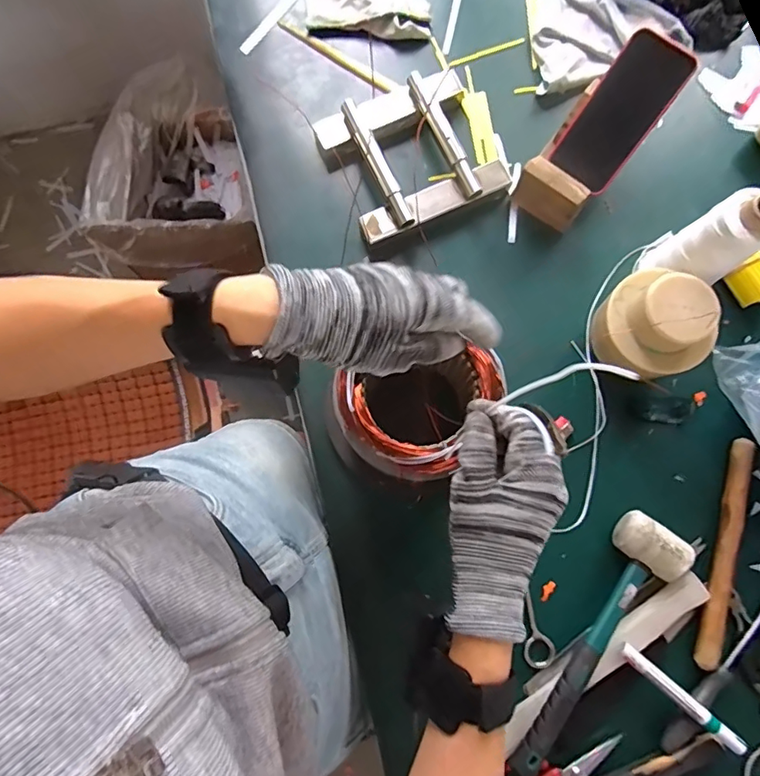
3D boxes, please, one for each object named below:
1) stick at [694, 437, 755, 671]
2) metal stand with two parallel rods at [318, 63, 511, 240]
[{"bbox_3d":[0.384,0.179,0.565,0.026,0.033,0.252,17,80,3],"label":"stick"},{"bbox_3d":[0.041,-0.299,0.648,0.199,0.039,0.181,-24,80,-4],"label":"metal stand with two parallel rods"}]

